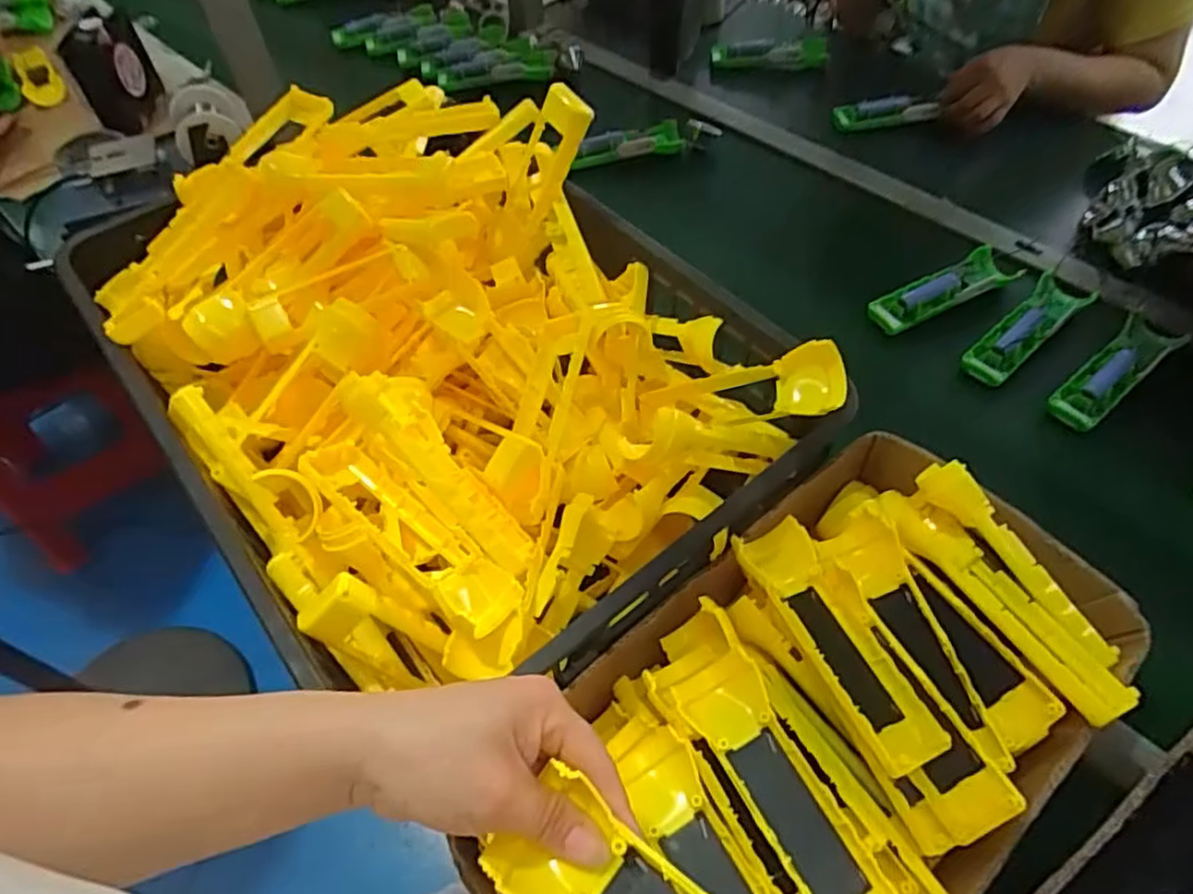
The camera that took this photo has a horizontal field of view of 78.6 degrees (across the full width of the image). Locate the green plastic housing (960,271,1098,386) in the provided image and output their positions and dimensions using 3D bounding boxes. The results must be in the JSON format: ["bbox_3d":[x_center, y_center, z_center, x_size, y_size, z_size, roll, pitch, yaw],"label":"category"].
[{"bbox_3d":[0.432,-0.118,0.734,0.168,0.029,0.047,-37,61,-21],"label":"green plastic housing"}]

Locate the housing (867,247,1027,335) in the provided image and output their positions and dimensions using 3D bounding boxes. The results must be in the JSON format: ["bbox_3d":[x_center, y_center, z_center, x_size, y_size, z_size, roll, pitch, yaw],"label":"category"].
[{"bbox_3d":[0.362,-0.168,0.757,0.164,0.028,0.041,-23,57,-14],"label":"housing"}]

